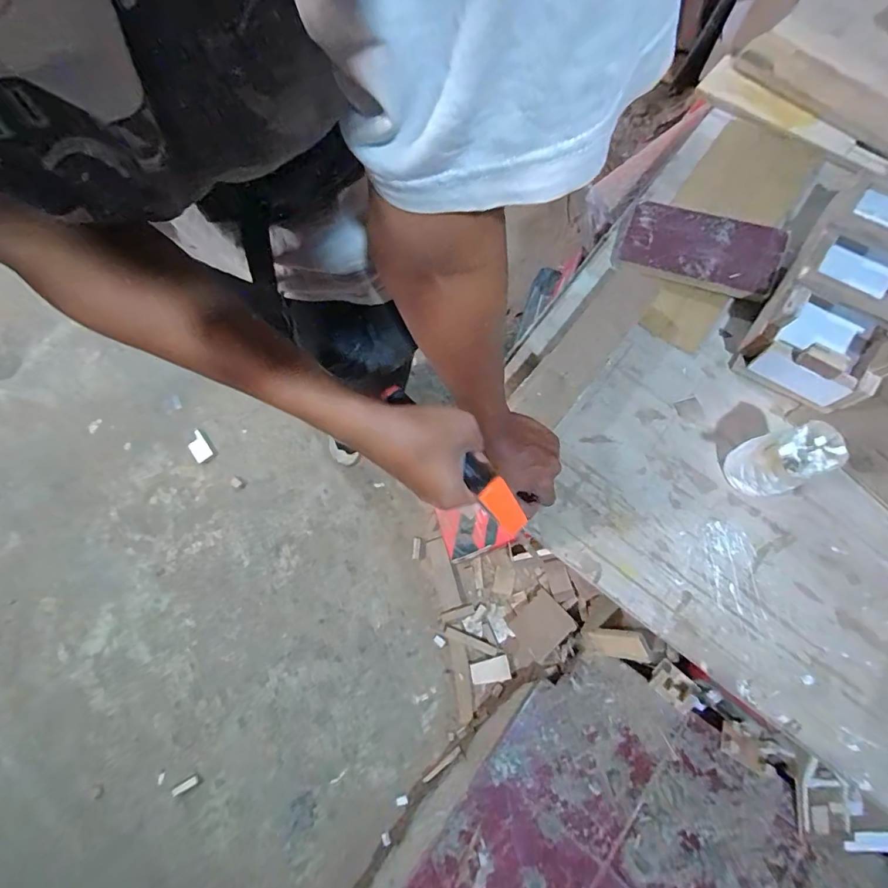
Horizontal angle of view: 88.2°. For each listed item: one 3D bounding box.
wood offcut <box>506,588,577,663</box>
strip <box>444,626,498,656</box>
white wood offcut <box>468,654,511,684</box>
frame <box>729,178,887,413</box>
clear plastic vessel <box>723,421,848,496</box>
[{"bbox_3d":[0.241,0.455,1.159,0.133,0.008,0.129,-45,63,2],"label":"wood offcut"},{"bbox_3d":[0.068,0.507,1.178,0.139,0.008,0.024,21,78,9],"label":"strip"},{"bbox_3d":[0.116,0.569,1.152,0.097,0.010,0.053,-12,75,1],"label":"white wood offcut"},{"bbox_3d":[0.506,-0.202,0.561,0.141,0.089,0.315,36,82,13],"label":"frame"},{"bbox_3d":[0.369,0.021,0.507,0.066,0.113,0.063,-12,75,3],"label":"clear plastic vessel"}]

